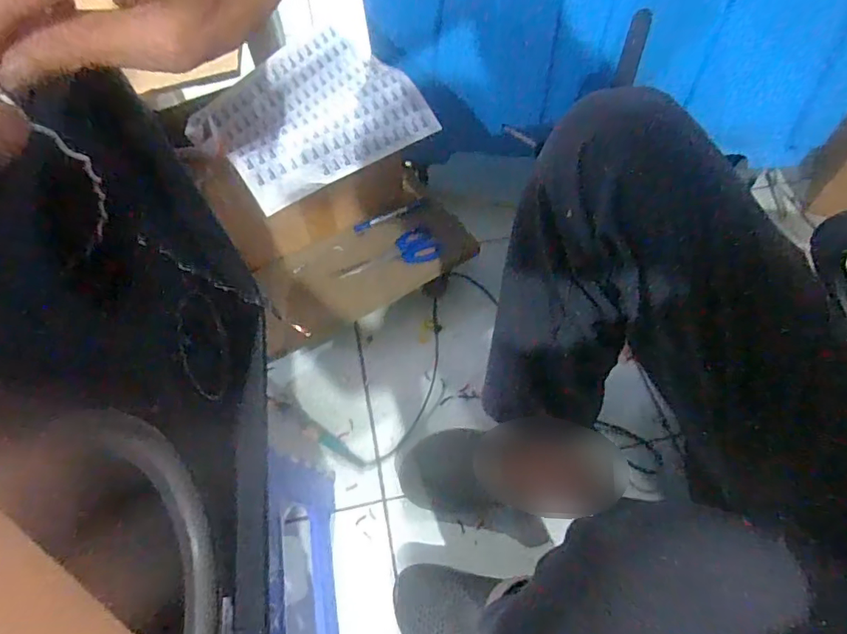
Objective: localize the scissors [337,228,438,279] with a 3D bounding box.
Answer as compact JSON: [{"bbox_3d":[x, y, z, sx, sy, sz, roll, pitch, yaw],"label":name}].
[{"bbox_3d":[-0.056,-0.096,0.813,0.160,0.013,0.064,-23,59,-11],"label":"scissors"}]

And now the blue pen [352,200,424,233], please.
[{"bbox_3d":[-0.055,-0.165,0.838,0.125,0.008,0.013,-24,59,-12],"label":"blue pen"}]

